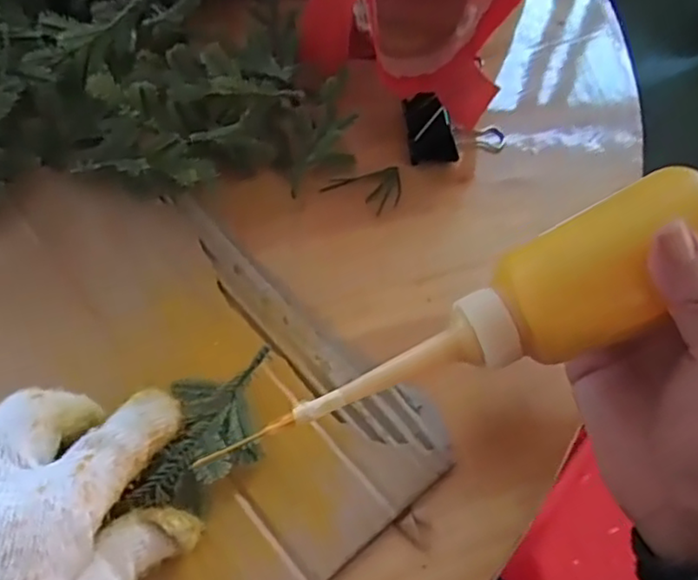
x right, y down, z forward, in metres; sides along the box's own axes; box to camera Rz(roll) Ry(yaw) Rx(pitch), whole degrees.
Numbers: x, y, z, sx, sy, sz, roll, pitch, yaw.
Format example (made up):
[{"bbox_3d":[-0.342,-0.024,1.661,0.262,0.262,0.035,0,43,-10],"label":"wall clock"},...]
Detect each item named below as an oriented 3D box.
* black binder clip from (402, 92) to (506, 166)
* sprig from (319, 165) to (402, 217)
[{"bbox_3d":[0.065,-0.102,0.412,0.057,0.028,0.048,-2,56,-6],"label":"black binder clip"},{"bbox_3d":[0.010,-0.055,0.387,0.047,0.004,0.030,-16,59,-15],"label":"sprig"}]

